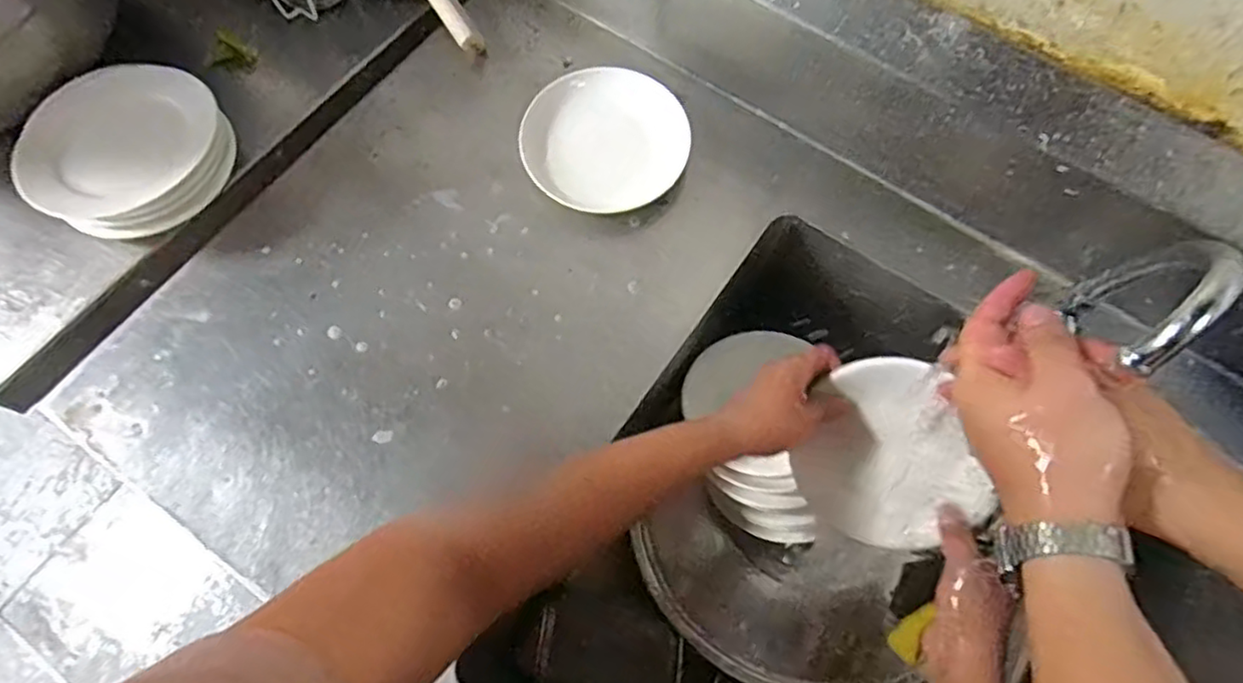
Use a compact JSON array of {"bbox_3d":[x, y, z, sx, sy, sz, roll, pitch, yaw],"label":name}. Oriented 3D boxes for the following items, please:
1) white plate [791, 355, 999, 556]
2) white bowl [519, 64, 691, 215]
[{"bbox_3d":[0.189,0.087,0.502,0.126,0.033,0.138,-30,100,26],"label":"white plate"},{"bbox_3d":[-0.014,-0.179,0.602,0.135,0.028,0.138,0,67,-1],"label":"white bowl"}]

